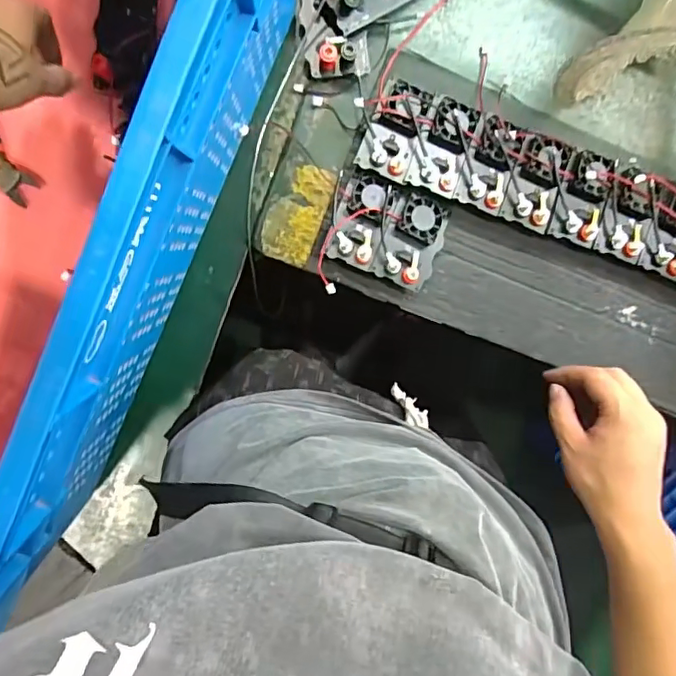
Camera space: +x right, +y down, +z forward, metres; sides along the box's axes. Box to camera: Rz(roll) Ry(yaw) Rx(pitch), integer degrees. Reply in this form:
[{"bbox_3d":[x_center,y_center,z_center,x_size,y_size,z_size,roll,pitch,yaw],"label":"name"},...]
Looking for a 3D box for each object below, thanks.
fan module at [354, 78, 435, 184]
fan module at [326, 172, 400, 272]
[{"bbox_3d":[0.054,-0.196,0.530,0.050,0.027,0.088,20,97,-5],"label":"fan module"},{"bbox_3d":[0.023,-0.109,0.542,0.050,0.030,0.081,18,97,-5],"label":"fan module"}]

